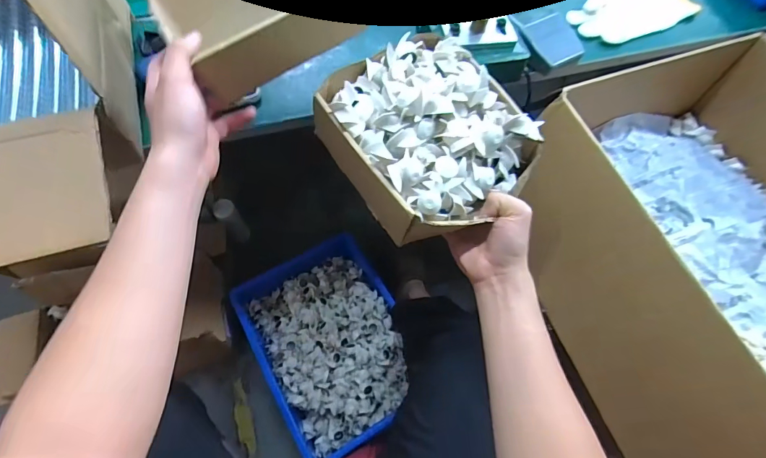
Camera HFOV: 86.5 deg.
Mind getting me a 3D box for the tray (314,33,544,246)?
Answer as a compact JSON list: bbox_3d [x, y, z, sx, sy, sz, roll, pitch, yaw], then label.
[{"bbox_3d":[0.048,-0.114,0.463,0.186,0.093,0.219,-29,66,-16],"label":"tray"}]

